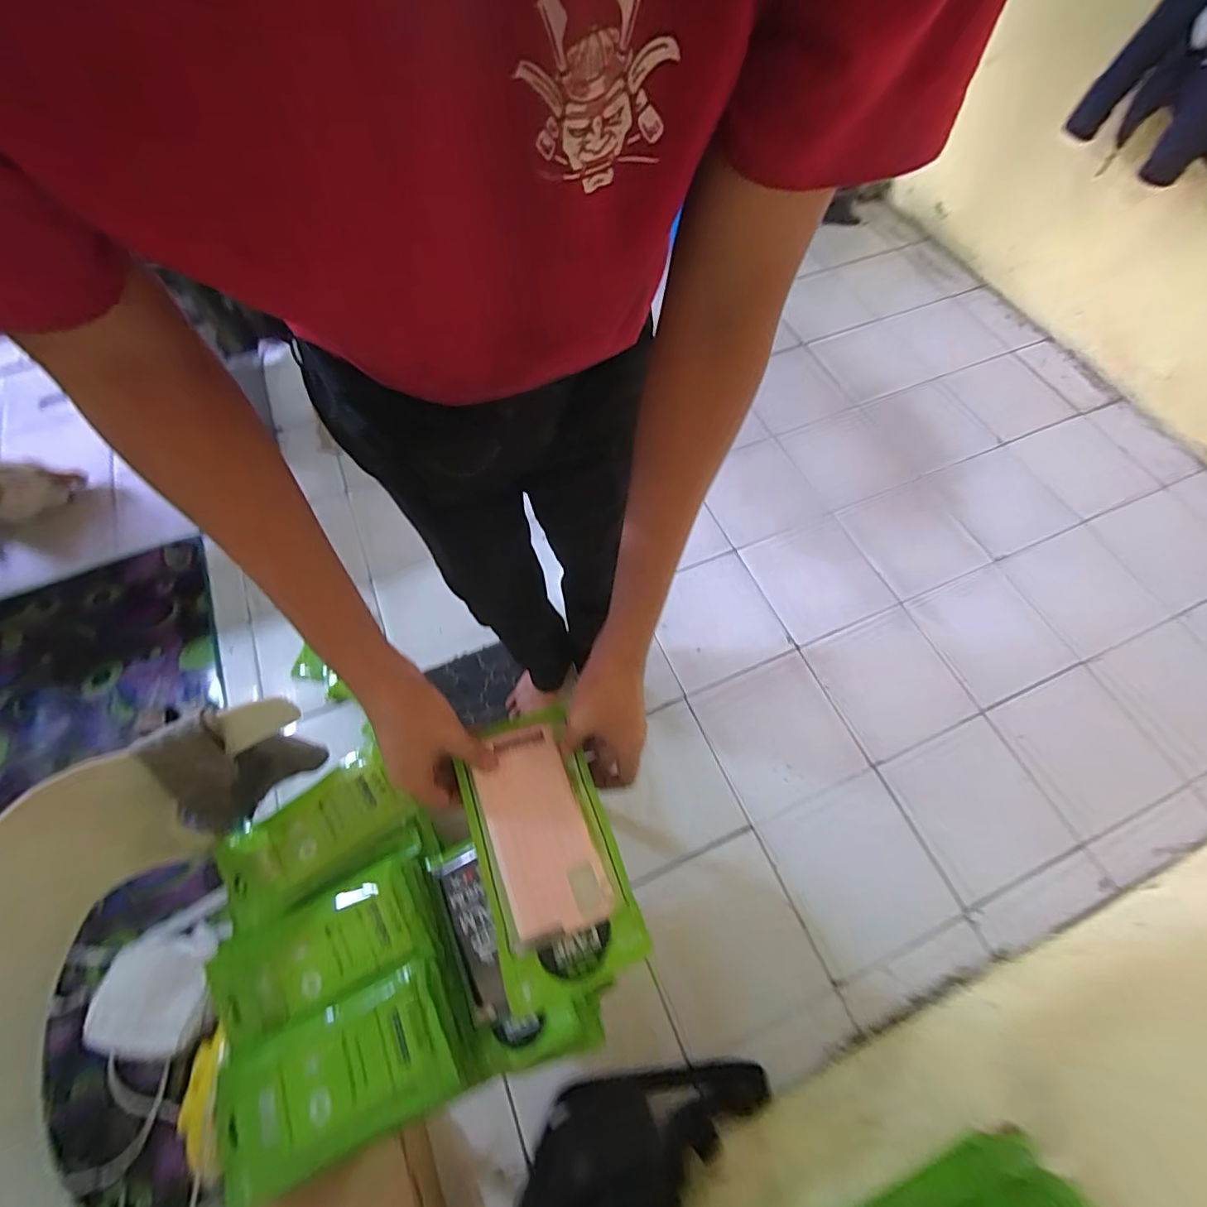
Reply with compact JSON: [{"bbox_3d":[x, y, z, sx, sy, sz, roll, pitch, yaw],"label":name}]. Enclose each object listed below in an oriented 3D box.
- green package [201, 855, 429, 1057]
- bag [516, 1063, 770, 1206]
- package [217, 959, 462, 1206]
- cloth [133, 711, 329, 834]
[{"bbox_3d":[-0.295,0.358,0.557,0.215,0.020,0.101,-22,65,-12],"label":"green package"},{"bbox_3d":[0.061,0.818,0.821,0.431,0.188,0.153,-18,64,-9],"label":"bag"},{"bbox_3d":[-0.250,0.440,0.499,0.209,0.029,0.116,-23,65,-11],"label":"package"},{"bbox_3d":[-0.418,0.197,0.617,0.045,0.256,0.119,21,65,11],"label":"cloth"}]

